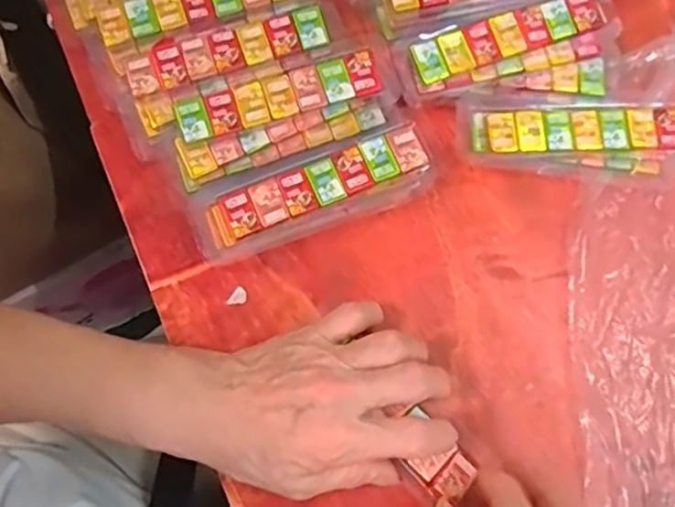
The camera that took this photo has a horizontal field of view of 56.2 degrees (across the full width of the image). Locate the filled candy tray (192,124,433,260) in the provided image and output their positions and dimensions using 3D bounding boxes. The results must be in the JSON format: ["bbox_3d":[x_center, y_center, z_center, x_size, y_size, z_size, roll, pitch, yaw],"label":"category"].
[{"bbox_3d":[-0.017,-0.039,0.373,0.141,0.038,0.044,-21,78,-6],"label":"filled candy tray"}]

